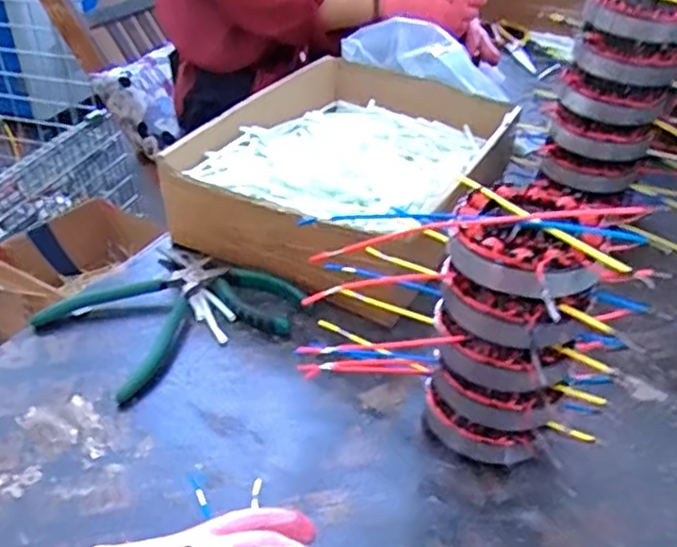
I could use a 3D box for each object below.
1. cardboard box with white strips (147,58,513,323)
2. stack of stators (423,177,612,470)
[{"bbox_3d":[0.022,-0.132,0.678,0.220,0.086,0.392,23,42,27],"label":"cardboard box with white strips"},{"bbox_3d":[0.108,0.036,0.414,0.093,0.181,0.084,19,40,22],"label":"stack of stators"}]

